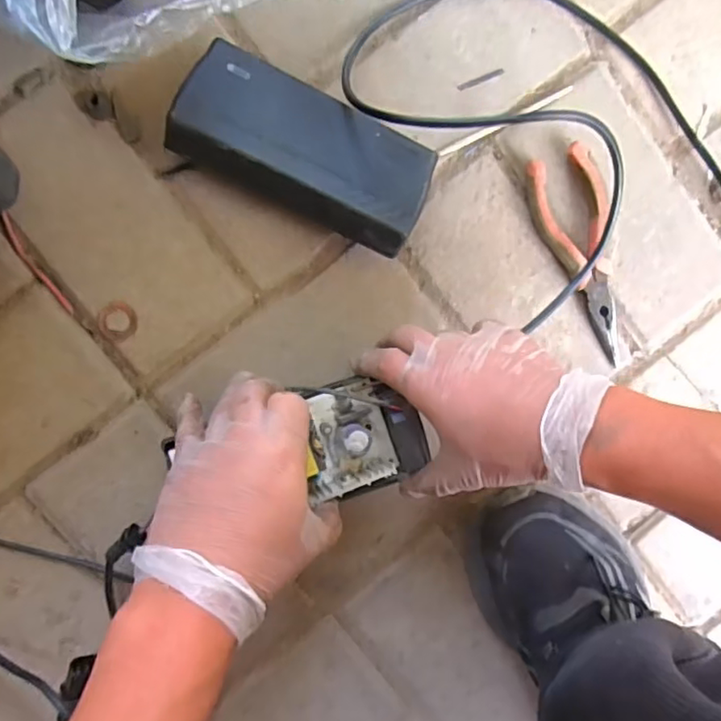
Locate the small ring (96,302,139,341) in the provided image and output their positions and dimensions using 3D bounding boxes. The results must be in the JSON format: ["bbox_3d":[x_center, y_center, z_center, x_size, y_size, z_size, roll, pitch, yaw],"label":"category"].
[{"bbox_3d":[-0.163,-0.026,0.411,0.025,0.004,0.026,0,93,-5],"label":"small ring"}]

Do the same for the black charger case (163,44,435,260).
[{"bbox_3d":[-0.035,-0.137,0.403,0.161,0.059,0.080,24,90,-6],"label":"black charger case"}]

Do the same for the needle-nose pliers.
[{"bbox_3d":[0.157,-0.072,0.436,0.048,0.020,0.152,-16,94,-5],"label":"needle-nose pliers"}]

